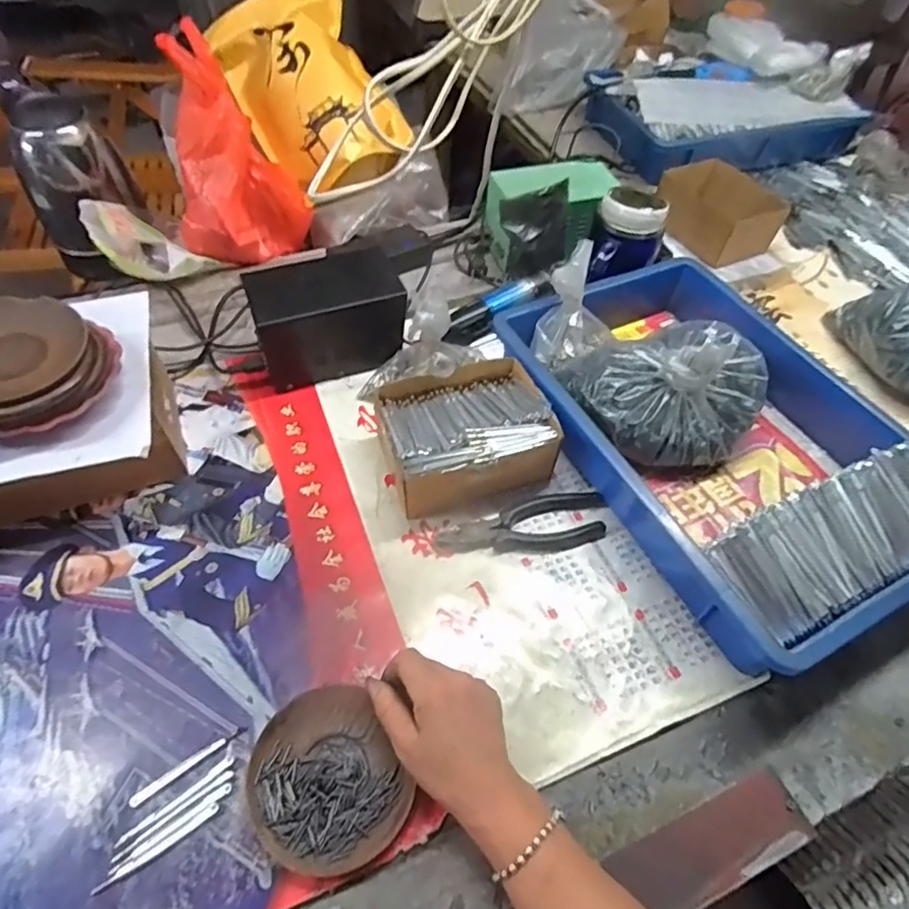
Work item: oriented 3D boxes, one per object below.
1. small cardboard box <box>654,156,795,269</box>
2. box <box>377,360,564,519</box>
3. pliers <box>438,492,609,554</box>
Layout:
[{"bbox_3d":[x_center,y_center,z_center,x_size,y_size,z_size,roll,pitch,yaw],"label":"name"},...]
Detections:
[{"bbox_3d":[0.383,-0.361,0.828,0.120,0.079,0.161,-27,59,-21],"label":"small cardboard box"},{"bbox_3d":[0.009,-0.021,0.582,0.167,0.069,0.139,-19,57,-16],"label":"box"},{"bbox_3d":[0.067,0.065,0.550,0.166,0.012,0.060,-8,54,-9],"label":"pliers"}]

